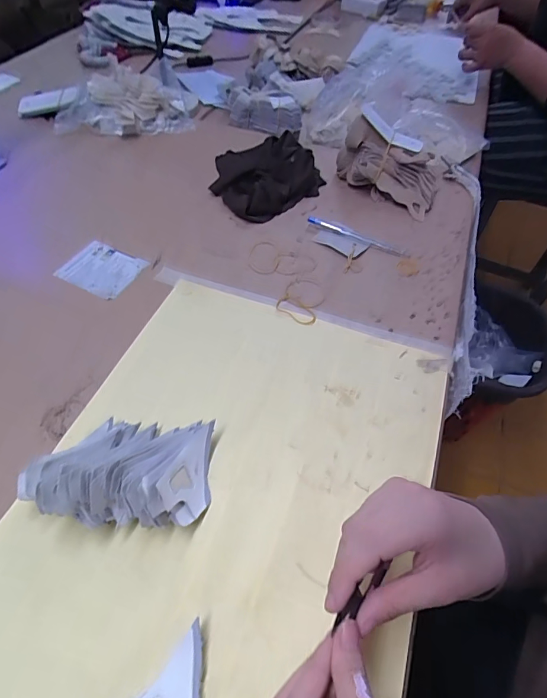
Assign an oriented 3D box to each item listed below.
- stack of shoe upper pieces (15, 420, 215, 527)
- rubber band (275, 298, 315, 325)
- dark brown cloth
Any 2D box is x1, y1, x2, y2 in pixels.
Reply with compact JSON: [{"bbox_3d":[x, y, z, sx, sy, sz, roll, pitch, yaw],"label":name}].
[{"bbox_3d":[-0.115,0.092,0.332,0.143,0.049,0.093,1,53,-1],"label":"stack of shoe upper pieces"},{"bbox_3d":[0.026,-0.042,0.469,0.051,0.004,0.023,32,58,20],"label":"rubber band"},{"bbox_3d":[-0.013,-0.257,0.609,0.158,0.038,0.139,-33,61,-23],"label":"dark brown cloth"}]

